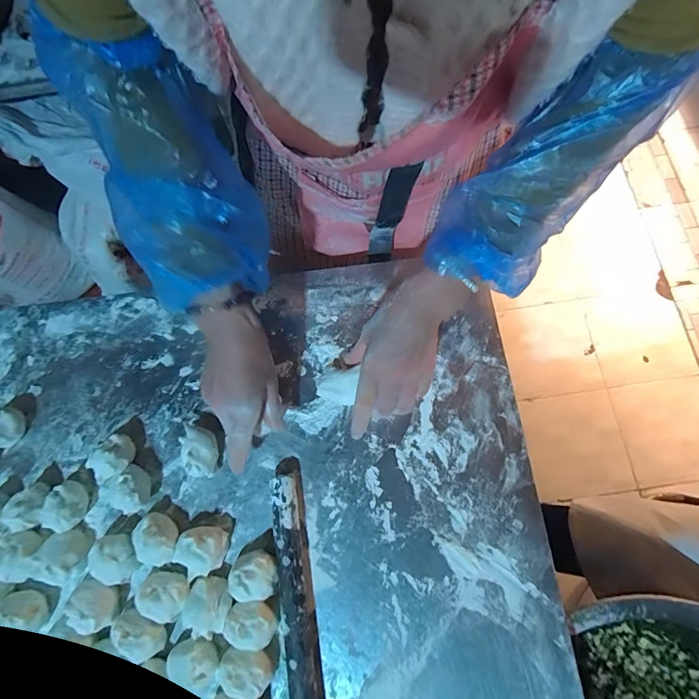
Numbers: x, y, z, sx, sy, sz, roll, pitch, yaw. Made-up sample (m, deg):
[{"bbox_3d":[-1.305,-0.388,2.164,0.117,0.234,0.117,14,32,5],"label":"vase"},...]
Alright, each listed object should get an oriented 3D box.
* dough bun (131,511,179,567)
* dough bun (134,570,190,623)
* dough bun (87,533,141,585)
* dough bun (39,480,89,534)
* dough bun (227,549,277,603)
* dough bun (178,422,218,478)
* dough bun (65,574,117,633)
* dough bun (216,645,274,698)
[{"bbox_3d":[-0.208,0.204,0.420,0.039,0.041,0.053,-22,74,-5],"label":"dough bun"},{"bbox_3d":[-0.198,0.257,0.404,0.053,0.035,0.044,10,74,4],"label":"dough bun"},{"bbox_3d":[-0.250,0.223,0.415,0.044,0.036,0.042,35,77,11],"label":"dough bun"},{"bbox_3d":[-0.313,0.173,0.429,0.036,0.036,0.051,3,74,2],"label":"dough bun"},{"bbox_3d":[-0.102,0.237,0.408,0.050,0.035,0.045,-10,74,-2],"label":"dough bun"},{"bbox_3d":[-0.173,0.115,0.444,0.043,0.036,0.059,-4,73,0],"label":"dough bun"},{"bbox_3d":[-0.267,0.264,0.403,0.042,0.034,0.044,0,74,1],"label":"dough bun"},{"bbox_3d":[-0.102,0.318,0.385,0.052,0.036,0.039,9,74,4],"label":"dough bun"}]

